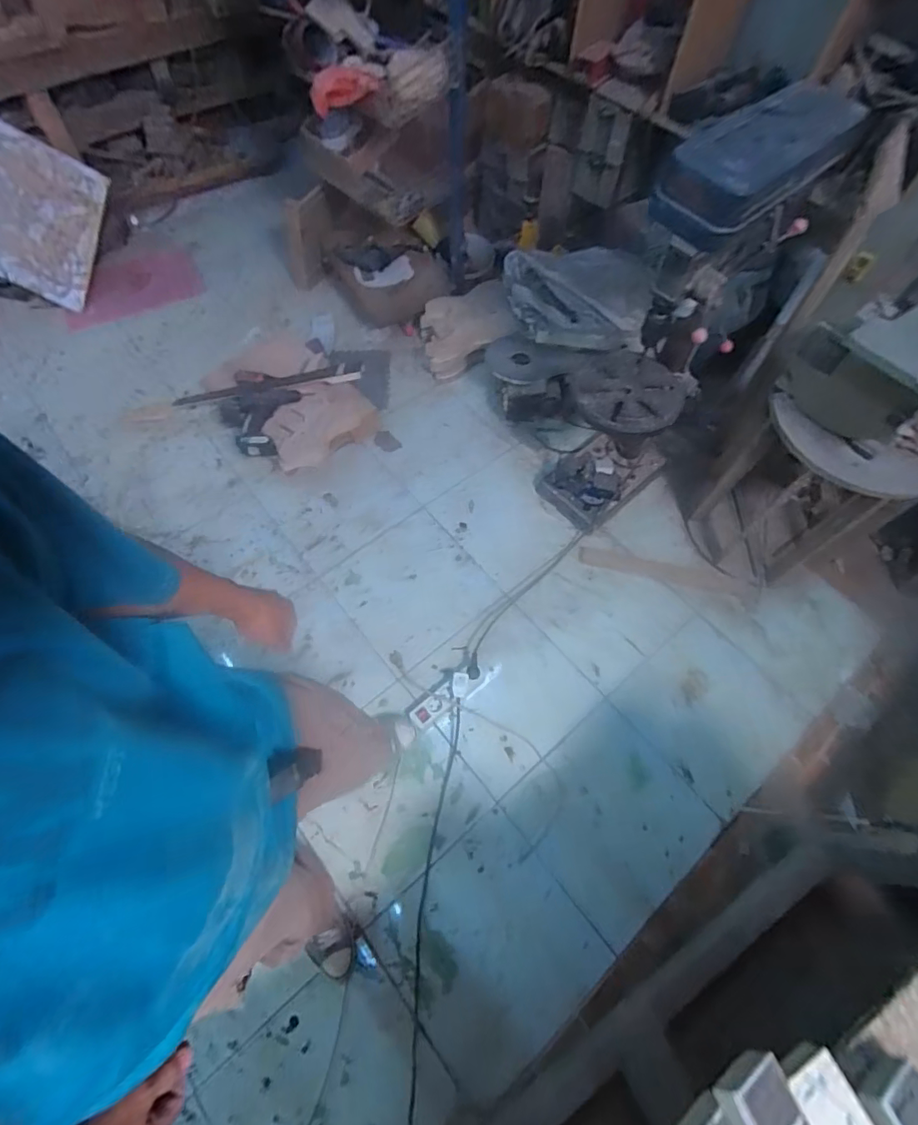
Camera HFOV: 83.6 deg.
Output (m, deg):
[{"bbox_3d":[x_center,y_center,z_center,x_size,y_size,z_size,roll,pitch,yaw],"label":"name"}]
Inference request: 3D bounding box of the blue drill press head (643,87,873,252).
[{"bbox_3d":[0.559,-0.727,0.940,0.453,0.109,0.179,-38,69,-19],"label":"blue drill press head"}]

